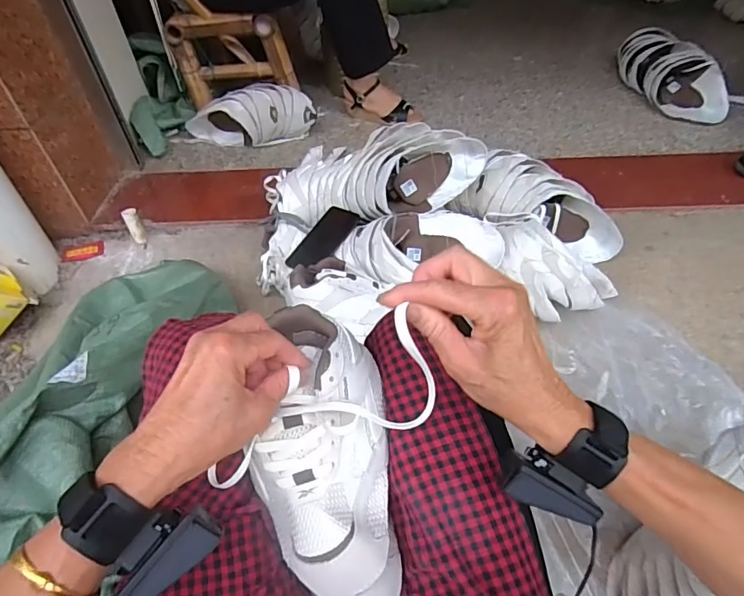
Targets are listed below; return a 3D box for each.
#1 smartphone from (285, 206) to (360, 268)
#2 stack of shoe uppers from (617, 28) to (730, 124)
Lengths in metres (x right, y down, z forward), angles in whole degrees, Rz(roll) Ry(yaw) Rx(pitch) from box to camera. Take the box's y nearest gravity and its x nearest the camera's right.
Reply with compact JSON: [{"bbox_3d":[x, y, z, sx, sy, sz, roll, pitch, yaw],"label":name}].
[{"bbox_3d":[-0.092,-0.117,0.938,0.072,0.008,0.165,26,65,14],"label":"smartphone"},{"bbox_3d":[0.842,-0.652,1.381,0.133,0.129,0.409,-14,48,-9],"label":"stack of shoe uppers"}]

